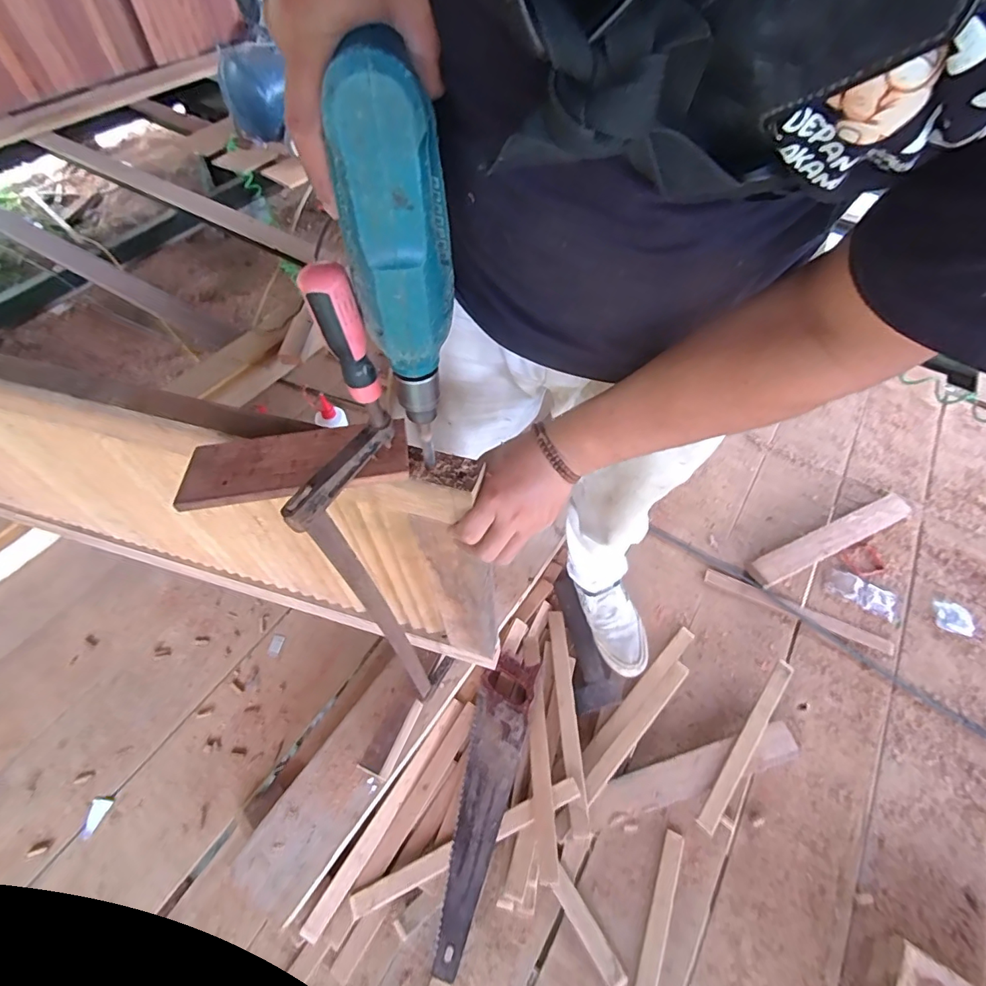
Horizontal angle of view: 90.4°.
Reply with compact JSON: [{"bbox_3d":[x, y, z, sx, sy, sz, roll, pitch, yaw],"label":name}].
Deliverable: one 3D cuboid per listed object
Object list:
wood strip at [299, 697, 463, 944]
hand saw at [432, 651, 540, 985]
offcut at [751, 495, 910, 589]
[{"bbox_3d":[-0.174,0.532,0.832,0.028,0.009,0.395,29,59,16],"label":"wood strip"},{"bbox_3d":[-0.020,0.511,0.827,0.101,0.038,0.473,14,56,7],"label":"hand saw"},{"bbox_3d":[0.800,0.105,1.155,0.478,0.039,0.061,-21,59,-16],"label":"offcut"}]

